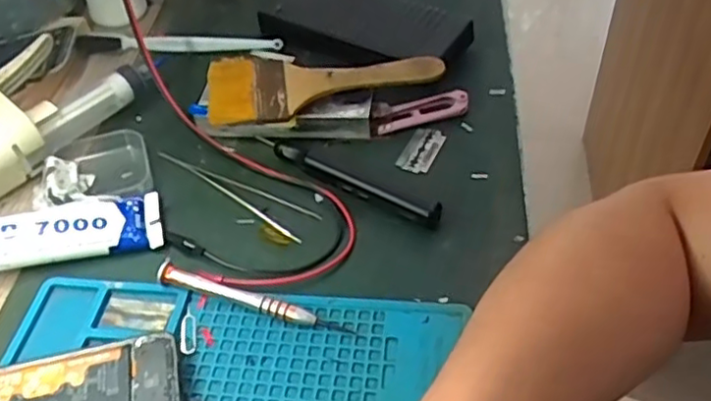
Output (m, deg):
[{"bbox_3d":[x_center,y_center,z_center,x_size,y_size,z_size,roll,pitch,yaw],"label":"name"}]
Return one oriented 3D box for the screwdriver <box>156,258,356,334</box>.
[{"bbox_3d":[-0.057,0.054,0.371,0.114,0.014,0.010,13,48,15],"label":"screwdriver"}]

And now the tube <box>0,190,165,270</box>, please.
[{"bbox_3d":[-0.189,0.019,0.408,0.134,0.027,0.039,-13,47,-10],"label":"tube"}]

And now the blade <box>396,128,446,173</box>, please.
[{"bbox_3d":[0.045,-0.035,0.460,0.023,0.005,0.038,20,59,21],"label":"blade"}]

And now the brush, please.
[{"bbox_3d":[-0.021,-0.081,0.474,0.162,0.026,0.059,-6,47,0],"label":"brush"}]

